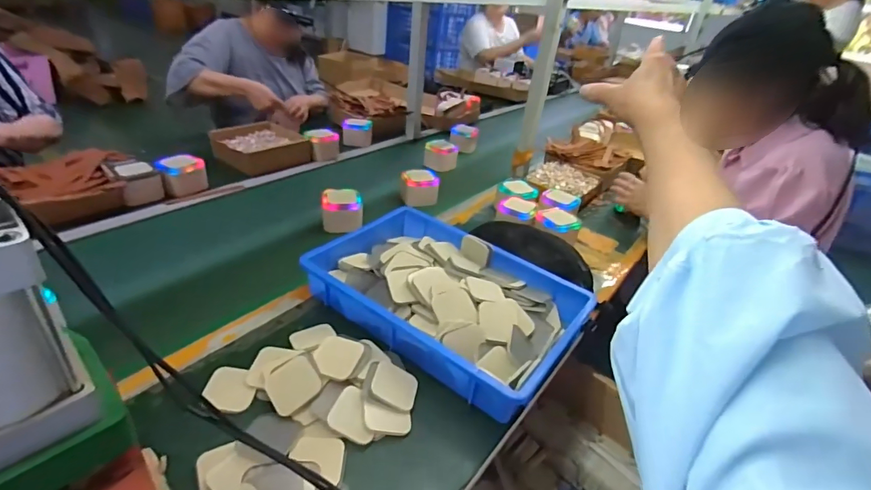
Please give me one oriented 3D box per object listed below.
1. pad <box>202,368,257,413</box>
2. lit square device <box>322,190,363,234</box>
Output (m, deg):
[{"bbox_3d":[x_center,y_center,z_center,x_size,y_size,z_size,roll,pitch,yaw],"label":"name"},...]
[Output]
[{"bbox_3d":[-0.282,0.198,0.609,0.063,0.005,0.064,15,36,-6],"label":"pad"},{"bbox_3d":[-0.212,-0.077,1.011,0.089,0.086,0.063,1,32,-11],"label":"lit square device"}]

